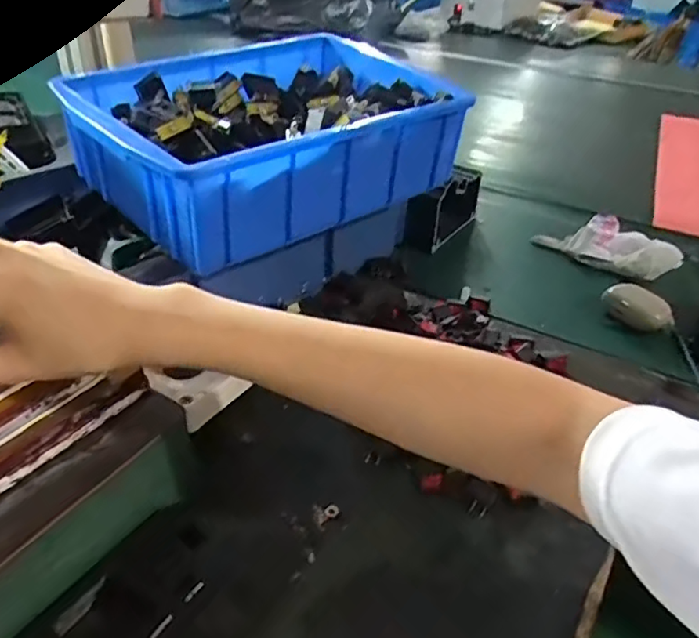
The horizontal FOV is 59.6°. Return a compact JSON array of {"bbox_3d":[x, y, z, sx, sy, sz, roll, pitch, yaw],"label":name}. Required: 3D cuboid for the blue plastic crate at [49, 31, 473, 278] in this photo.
[{"bbox_3d":[-0.068,-0.145,0.537,0.293,0.122,0.200,-24,43,-33],"label":"blue plastic crate"}]

